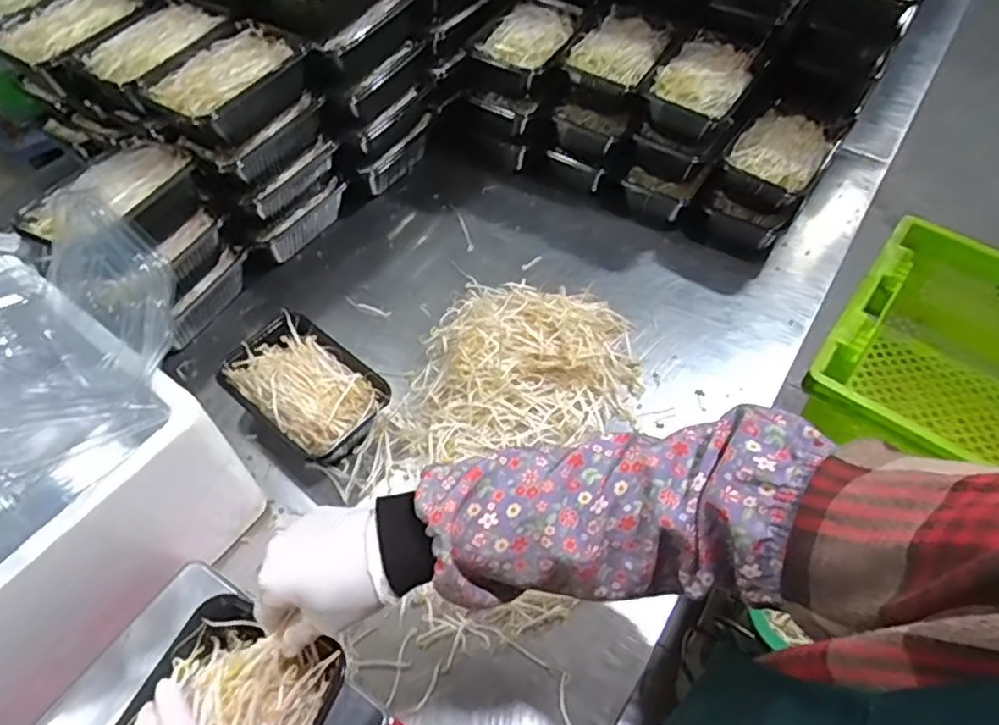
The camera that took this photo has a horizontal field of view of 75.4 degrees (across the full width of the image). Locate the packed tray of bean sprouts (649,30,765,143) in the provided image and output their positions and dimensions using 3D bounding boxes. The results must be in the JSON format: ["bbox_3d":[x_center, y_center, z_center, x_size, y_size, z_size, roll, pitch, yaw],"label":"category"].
[{"bbox_3d":[0.268,-0.367,0.857,0.116,0.077,0.168,25,58,17],"label":"packed tray of bean sprouts"}]

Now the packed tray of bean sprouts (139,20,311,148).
[{"bbox_3d":[-0.314,-0.325,0.761,0.110,0.061,0.179,34,61,22],"label":"packed tray of bean sprouts"}]

